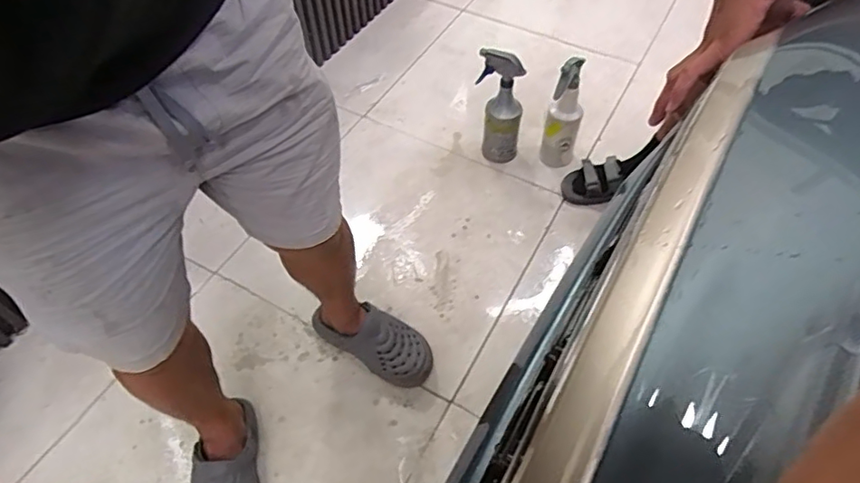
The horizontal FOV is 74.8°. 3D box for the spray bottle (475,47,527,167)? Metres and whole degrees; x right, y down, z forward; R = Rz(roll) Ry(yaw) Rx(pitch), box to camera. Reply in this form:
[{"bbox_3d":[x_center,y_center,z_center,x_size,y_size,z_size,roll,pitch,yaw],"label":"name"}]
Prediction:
[{"bbox_3d":[0.179,-0.354,1.418,0.128,0.287,0.124,11,55,8],"label":"spray bottle"}]

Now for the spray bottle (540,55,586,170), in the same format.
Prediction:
[{"bbox_3d":[0.336,-0.315,1.386,0.091,0.307,0.085,15,56,11],"label":"spray bottle"}]

